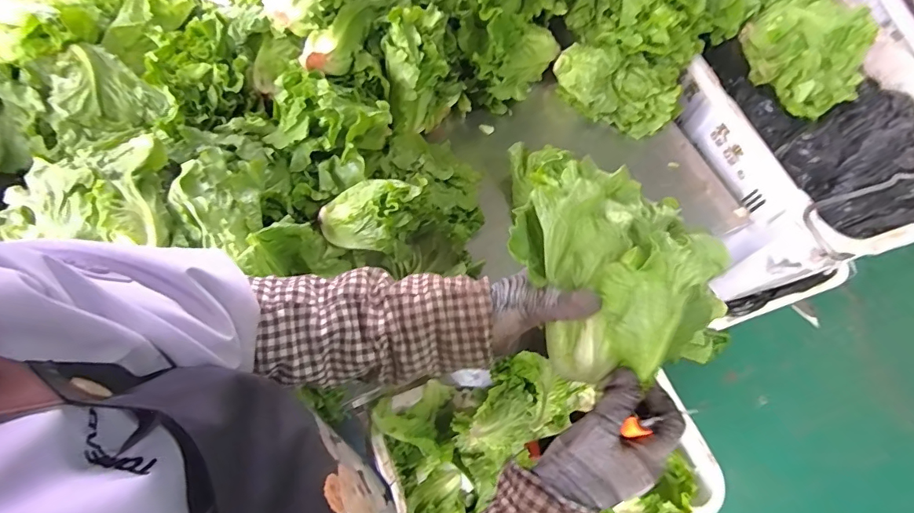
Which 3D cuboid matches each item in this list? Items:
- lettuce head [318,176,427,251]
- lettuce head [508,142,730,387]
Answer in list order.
[{"bbox_3d":[-0.104,-0.048,0.541,0.153,0.068,0.081,-10,29,32],"label":"lettuce head"},{"bbox_3d":[0.131,-0.006,0.384,0.144,0.106,0.197,-20,67,-12],"label":"lettuce head"}]

